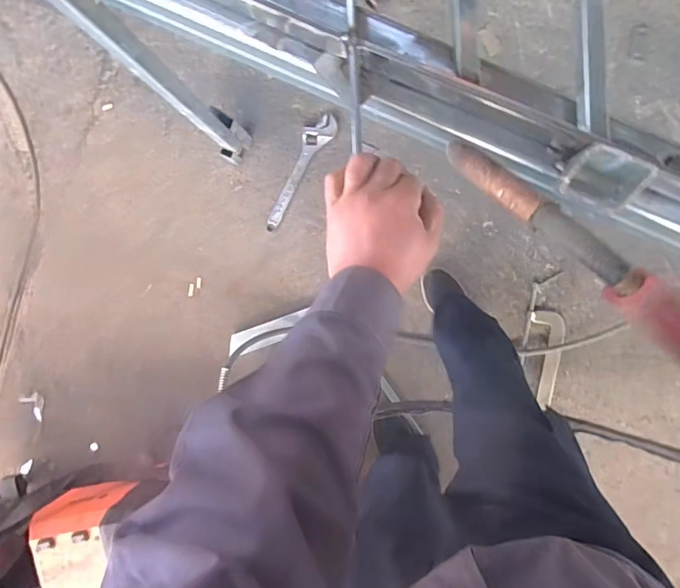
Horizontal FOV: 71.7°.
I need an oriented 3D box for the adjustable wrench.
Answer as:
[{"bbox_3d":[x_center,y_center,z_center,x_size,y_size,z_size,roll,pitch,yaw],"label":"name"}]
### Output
[{"bbox_3d":[-0.121,-0.341,1.306,0.075,0.020,0.346,34,93,2],"label":"adjustable wrench"}]

